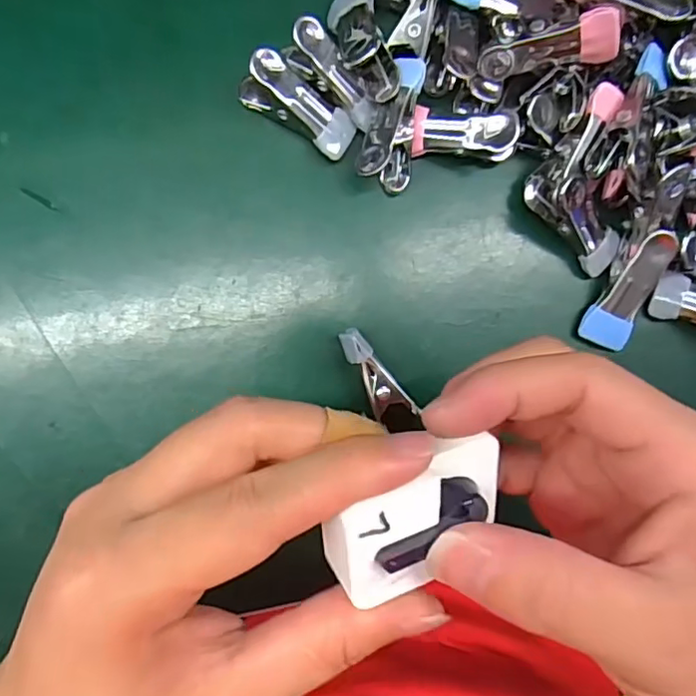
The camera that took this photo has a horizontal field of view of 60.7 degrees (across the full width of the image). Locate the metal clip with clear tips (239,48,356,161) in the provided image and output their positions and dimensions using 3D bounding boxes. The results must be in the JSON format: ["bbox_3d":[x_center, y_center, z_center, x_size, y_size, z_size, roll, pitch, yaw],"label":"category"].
[{"bbox_3d":[-0.021,-0.101,0.251,0.049,0.023,0.020,32,87,-17],"label":"metal clip with clear tips"}]

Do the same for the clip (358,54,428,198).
[{"bbox_3d":[0.019,-0.093,0.246,0.023,0.022,0.053,13,105,-5],"label":"clip"}]

